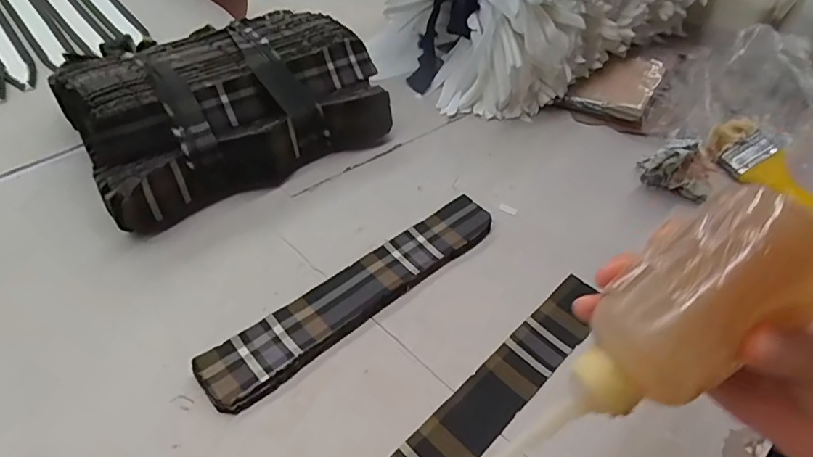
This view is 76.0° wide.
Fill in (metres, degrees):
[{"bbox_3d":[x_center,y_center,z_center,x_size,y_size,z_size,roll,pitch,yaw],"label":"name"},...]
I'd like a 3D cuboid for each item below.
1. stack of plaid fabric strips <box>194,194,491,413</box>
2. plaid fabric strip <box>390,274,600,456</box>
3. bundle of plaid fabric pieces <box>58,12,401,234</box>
[{"bbox_3d":[-0.030,0.043,0.399,0.260,0.012,0.045,-33,59,-30],"label":"stack of plaid fabric strips"},{"bbox_3d":[0.060,0.113,0.356,0.039,0.007,0.257,38,55,25],"label":"plaid fabric strip"},{"bbox_3d":[-0.172,-0.132,0.496,0.264,0.073,0.198,-29,57,-28],"label":"bundle of plaid fabric pieces"}]

